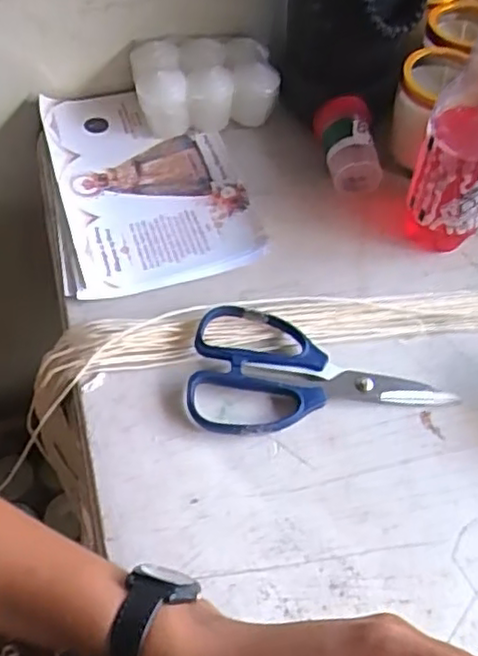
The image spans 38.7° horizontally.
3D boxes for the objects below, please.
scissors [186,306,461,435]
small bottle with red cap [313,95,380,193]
[{"bbox_3d":[0.050,0.027,0.431,0.160,0.015,0.082,0,55,0],"label":"scissors"},{"bbox_3d":[0.084,-0.143,0.527,0.044,0.040,0.068,-3,55,-3],"label":"small bottle with red cap"}]

